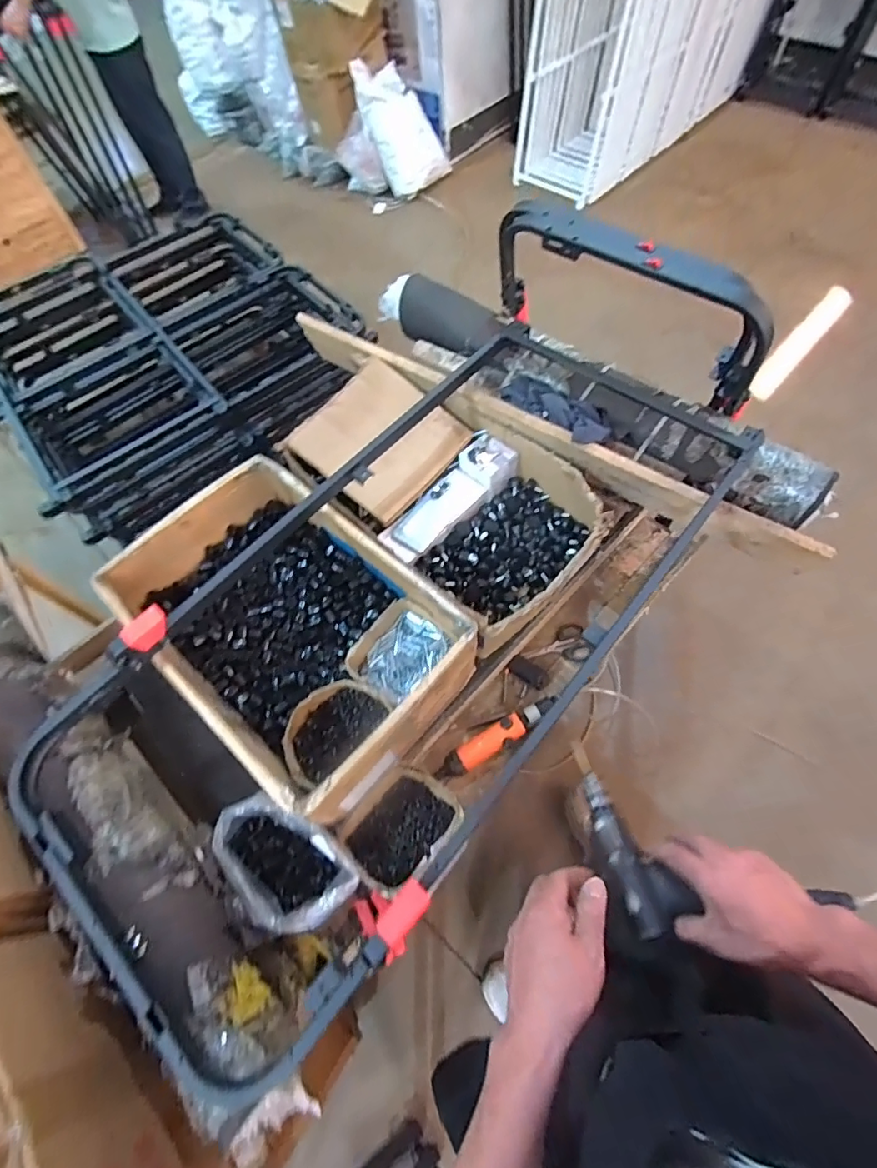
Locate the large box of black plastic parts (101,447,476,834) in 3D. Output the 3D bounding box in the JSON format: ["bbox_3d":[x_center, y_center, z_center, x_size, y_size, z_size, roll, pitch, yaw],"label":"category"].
[{"bbox_3d":[-0.235,0.061,0.804,0.522,0.160,0.343,37,71,20],"label":"large box of black plastic parts"}]

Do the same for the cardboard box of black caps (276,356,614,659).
[{"bbox_3d":[0.005,-0.169,0.918,0.569,0.149,0.336,40,72,21],"label":"cardboard box of black caps"}]

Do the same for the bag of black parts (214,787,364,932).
[{"bbox_3d":[-0.212,0.382,0.676,0.186,0.094,0.124,37,71,20],"label":"bag of black parts"}]

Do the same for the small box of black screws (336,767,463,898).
[{"bbox_3d":[-0.055,0.354,0.723,0.154,0.073,0.124,-41,67,-16],"label":"small box of black screws"}]

